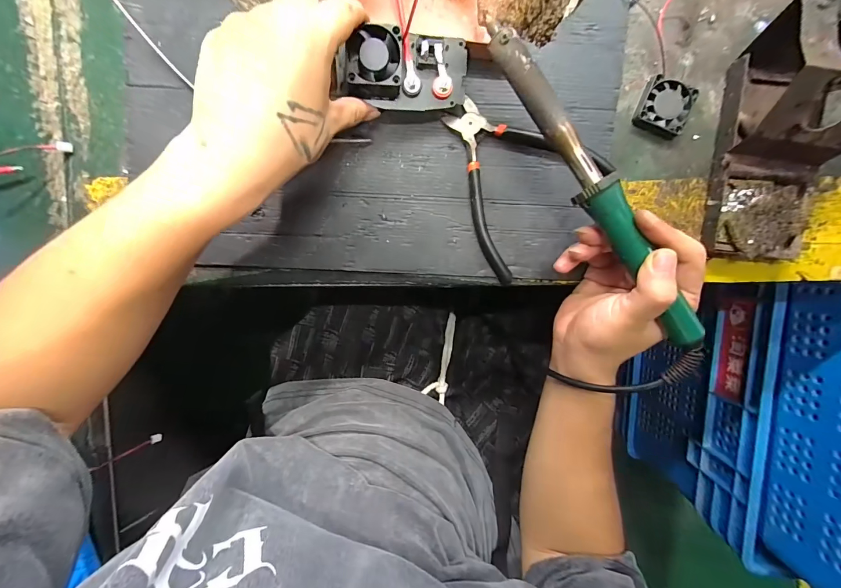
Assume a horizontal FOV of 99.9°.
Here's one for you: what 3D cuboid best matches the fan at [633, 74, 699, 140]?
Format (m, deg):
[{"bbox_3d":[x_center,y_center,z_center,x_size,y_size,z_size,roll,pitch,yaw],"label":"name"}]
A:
[{"bbox_3d":[0.207,-0.159,0.300,0.040,0.011,0.040,19,94,-2],"label":"fan"}]

